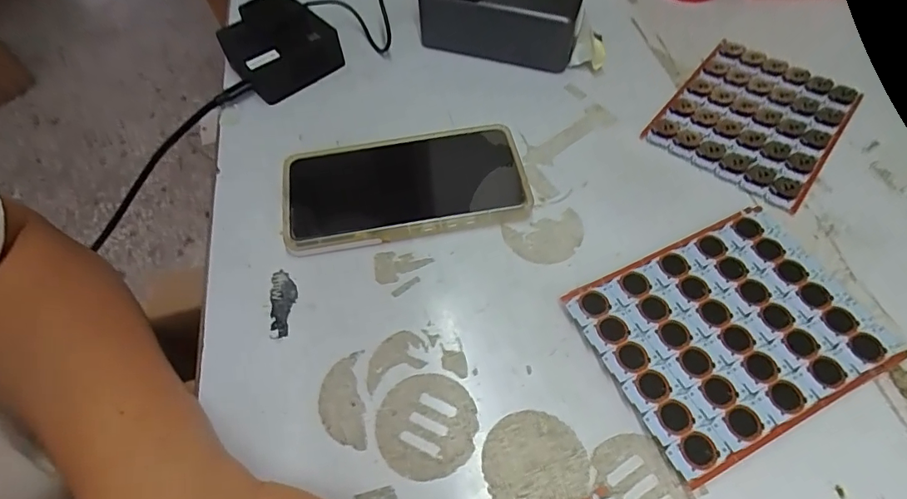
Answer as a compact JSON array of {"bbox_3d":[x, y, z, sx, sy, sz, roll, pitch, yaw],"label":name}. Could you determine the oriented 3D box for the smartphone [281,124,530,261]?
[{"bbox_3d":[-0.033,-0.045,0.339,0.165,0.015,0.084,-10,58,-4],"label":"smartphone"}]

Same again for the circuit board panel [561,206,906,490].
[{"bbox_3d":[0.162,0.046,0.283,0.157,0.010,0.116,-23,60,-12],"label":"circuit board panel"}]

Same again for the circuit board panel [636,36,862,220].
[{"bbox_3d":[0.236,-0.106,0.377,0.116,0.004,0.153,35,65,21],"label":"circuit board panel"}]

